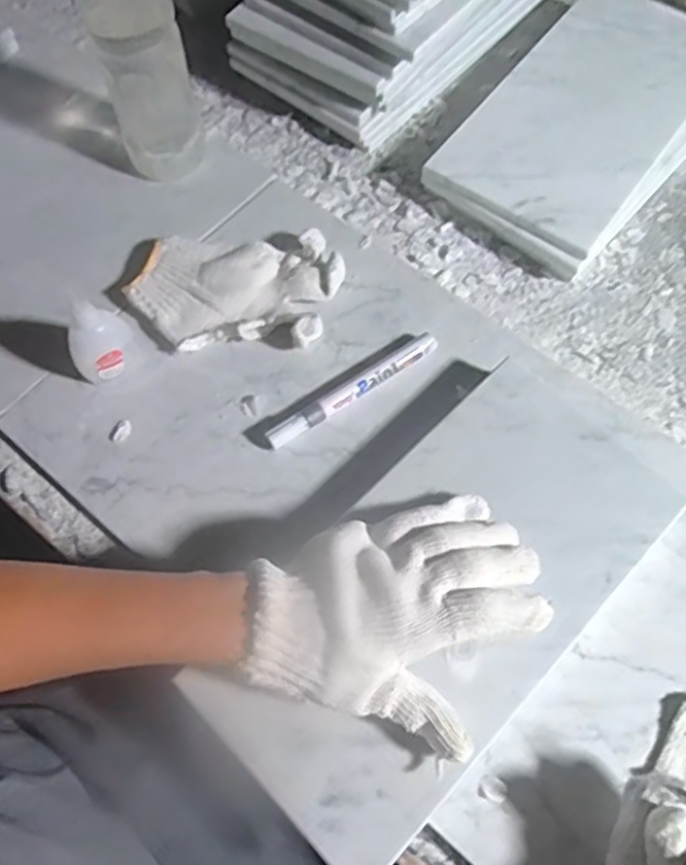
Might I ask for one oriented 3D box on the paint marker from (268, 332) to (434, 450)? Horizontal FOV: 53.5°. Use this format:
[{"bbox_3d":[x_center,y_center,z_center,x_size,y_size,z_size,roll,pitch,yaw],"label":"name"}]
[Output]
[{"bbox_3d":[0.008,-0.030,0.492,0.142,0.016,0.016,-32,69,-15],"label":"paint marker"}]

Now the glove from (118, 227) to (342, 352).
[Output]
[{"bbox_3d":[-0.082,-0.108,0.521,0.156,0.030,0.092,0,64,-1],"label":"glove"}]

